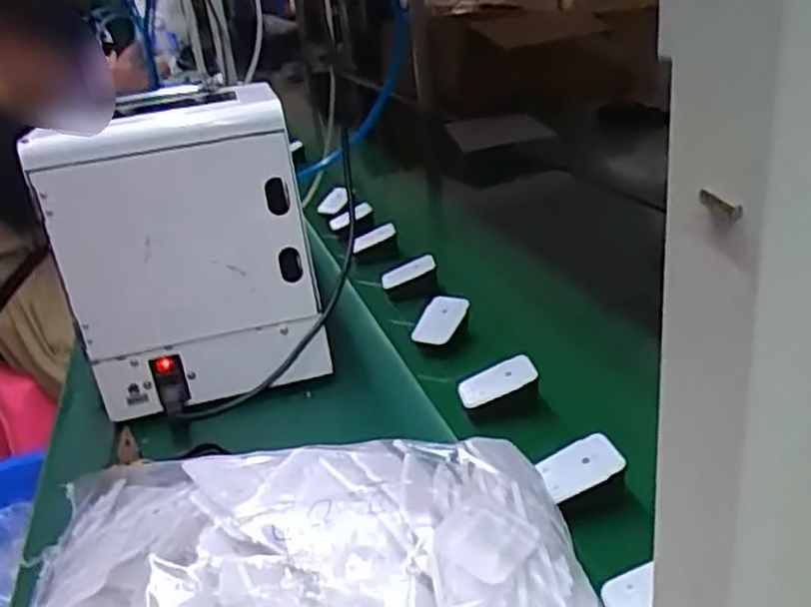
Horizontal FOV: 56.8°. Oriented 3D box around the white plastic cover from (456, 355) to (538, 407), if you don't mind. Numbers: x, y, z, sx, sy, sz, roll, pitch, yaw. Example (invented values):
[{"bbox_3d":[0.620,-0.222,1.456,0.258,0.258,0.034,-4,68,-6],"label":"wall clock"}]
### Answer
[{"bbox_3d":[0.081,0.070,0.665,0.079,0.009,0.030,-27,55,28],"label":"white plastic cover"}]

